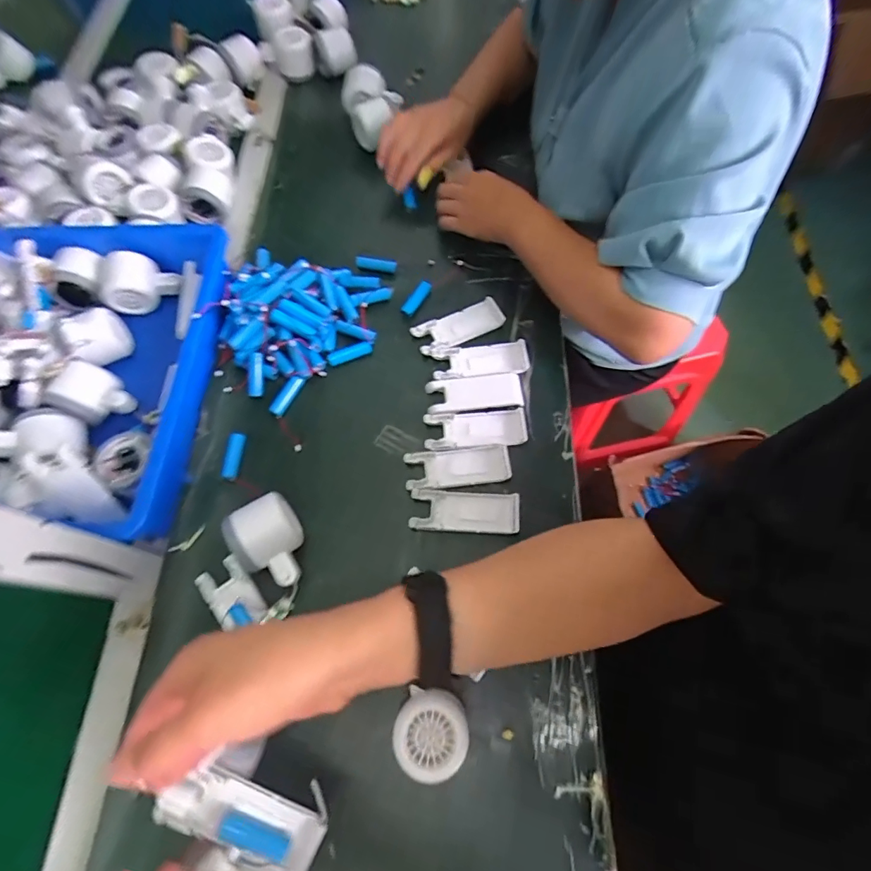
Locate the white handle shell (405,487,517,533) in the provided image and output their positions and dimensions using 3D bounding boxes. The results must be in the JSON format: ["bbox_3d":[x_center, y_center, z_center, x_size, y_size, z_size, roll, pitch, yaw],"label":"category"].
[{"bbox_3d":[0.029,0.074,0.467,0.104,0.007,0.040,2,68,3],"label":"white handle shell"}]

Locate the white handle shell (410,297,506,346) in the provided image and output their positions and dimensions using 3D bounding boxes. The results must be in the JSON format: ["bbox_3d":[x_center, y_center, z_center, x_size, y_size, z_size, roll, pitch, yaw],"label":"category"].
[{"bbox_3d":[0.028,-0.127,0.554,0.102,0.012,0.040,-24,69,-8],"label":"white handle shell"}]

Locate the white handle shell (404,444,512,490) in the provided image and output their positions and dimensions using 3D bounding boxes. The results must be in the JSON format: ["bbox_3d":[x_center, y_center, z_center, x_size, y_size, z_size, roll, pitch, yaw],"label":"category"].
[{"bbox_3d":[0.023,0.032,0.485,0.103,0.009,0.041,-6,68,-1],"label":"white handle shell"}]

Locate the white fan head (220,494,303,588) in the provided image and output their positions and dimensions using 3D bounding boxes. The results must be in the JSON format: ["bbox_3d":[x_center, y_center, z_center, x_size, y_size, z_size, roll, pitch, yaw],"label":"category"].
[{"bbox_3d":[-0.149,0.099,0.438,0.058,0.063,0.077,-36,71,-12],"label":"white fan head"}]

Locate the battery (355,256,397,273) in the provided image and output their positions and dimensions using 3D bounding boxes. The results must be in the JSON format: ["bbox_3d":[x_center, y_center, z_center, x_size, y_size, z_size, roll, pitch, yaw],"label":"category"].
[{"bbox_3d":[-0.075,-0.213,0.594,0.053,0.014,0.015,11,69,6],"label":"battery"}]

